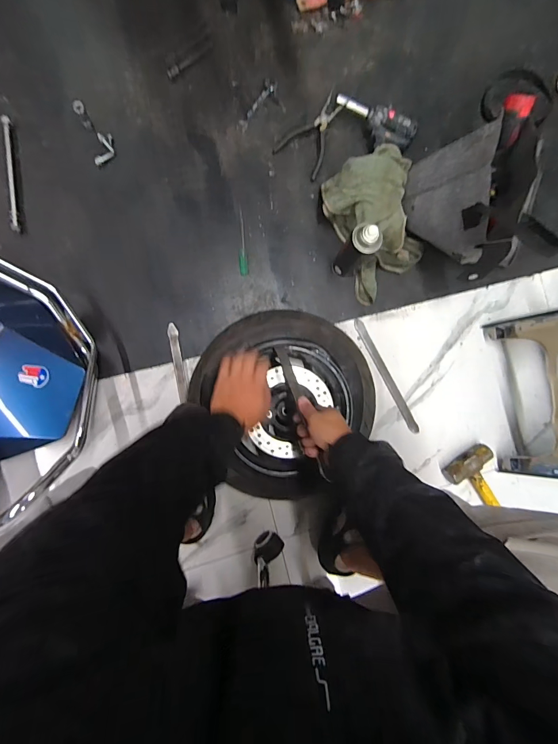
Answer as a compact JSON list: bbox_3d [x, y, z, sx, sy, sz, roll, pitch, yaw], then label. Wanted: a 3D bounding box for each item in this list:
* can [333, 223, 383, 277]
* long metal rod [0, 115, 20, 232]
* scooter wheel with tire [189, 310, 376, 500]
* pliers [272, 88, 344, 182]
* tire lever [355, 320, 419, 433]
[{"bbox_3d":[0.160,-0.248,0.739,0.063,0.181,0.060,35,85,-5],"label":"can"},{"bbox_3d":[-0.548,-0.406,0.736,0.014,0.010,0.242,-7,90,-8],"label":"long metal rod"},{"bbox_3d":[0.013,0.068,0.733,0.365,0.080,0.372,0,89,-8],"label":"scooter wheel with tire"},{"bbox_3d":[0.082,-0.544,0.819,0.115,0.031,0.176,34,85,-6],"label":"pliers"},{"bbox_3d":[0.250,0.010,0.841,0.022,0.015,0.290,-28,92,-7],"label":"tire lever"}]

